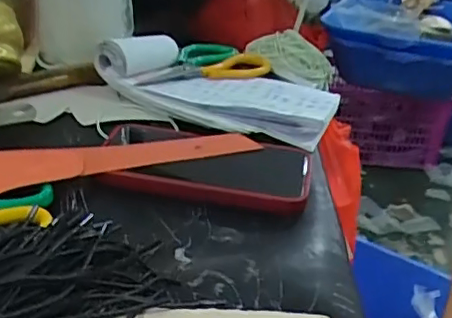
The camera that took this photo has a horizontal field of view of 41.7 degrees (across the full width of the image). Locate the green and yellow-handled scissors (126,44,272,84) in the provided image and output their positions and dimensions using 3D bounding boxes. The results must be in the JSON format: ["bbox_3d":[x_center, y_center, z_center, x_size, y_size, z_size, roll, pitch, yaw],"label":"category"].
[{"bbox_3d":[-0.025,-0.097,0.632,0.083,0.017,0.201,22,29,28],"label":"green and yellow-handled scissors"}]

